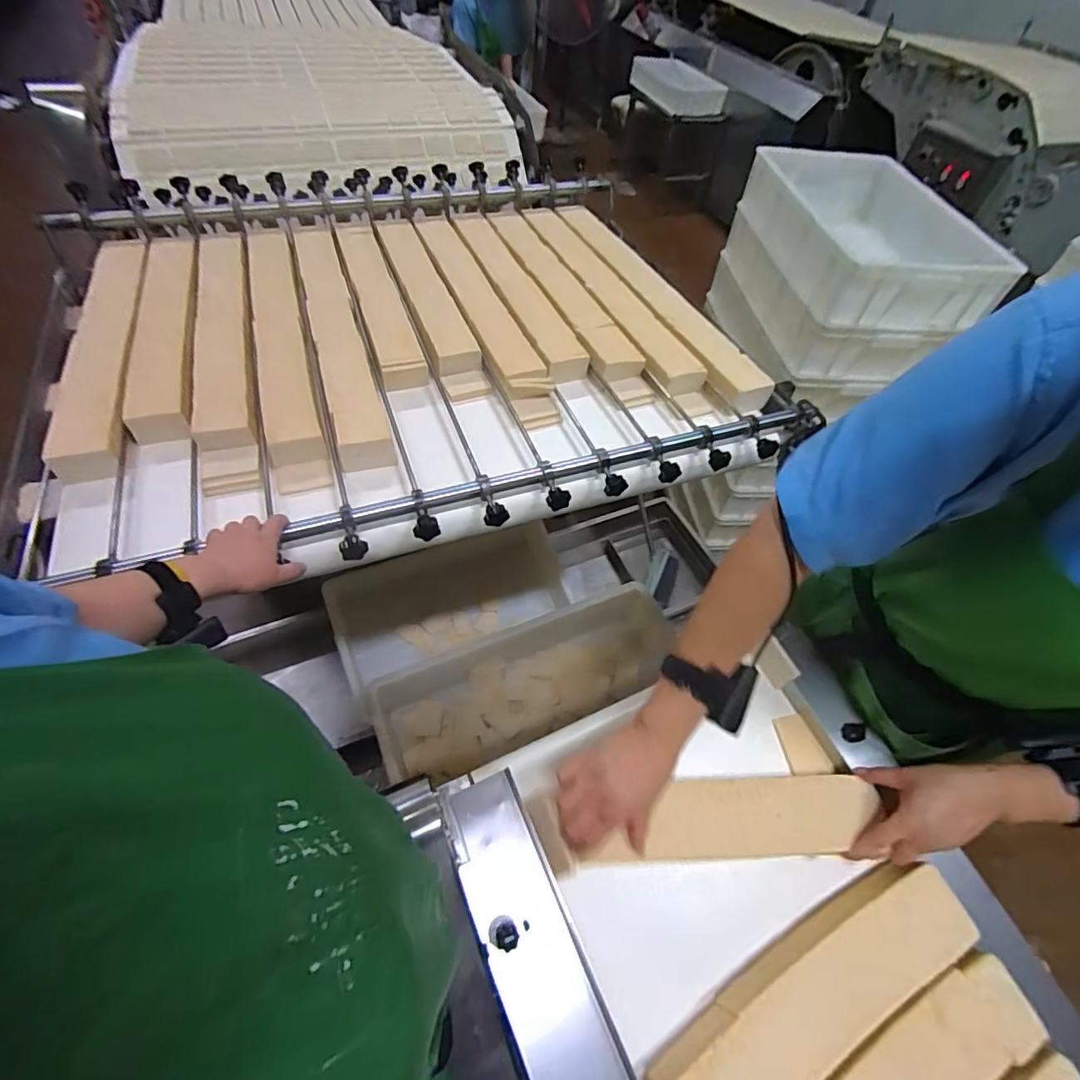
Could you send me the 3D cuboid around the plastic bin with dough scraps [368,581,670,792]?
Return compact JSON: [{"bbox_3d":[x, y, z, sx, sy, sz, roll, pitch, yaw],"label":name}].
[{"bbox_3d":[-0.018,0.304,1.179,0.677,0.166,0.231,-16,56,-17],"label":"plastic bin with dough scraps"}]

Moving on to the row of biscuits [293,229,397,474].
[{"bbox_3d":[-0.386,-0.399,1.013,0.084,0.060,0.718,-14,56,-16],"label":"row of biscuits"}]

